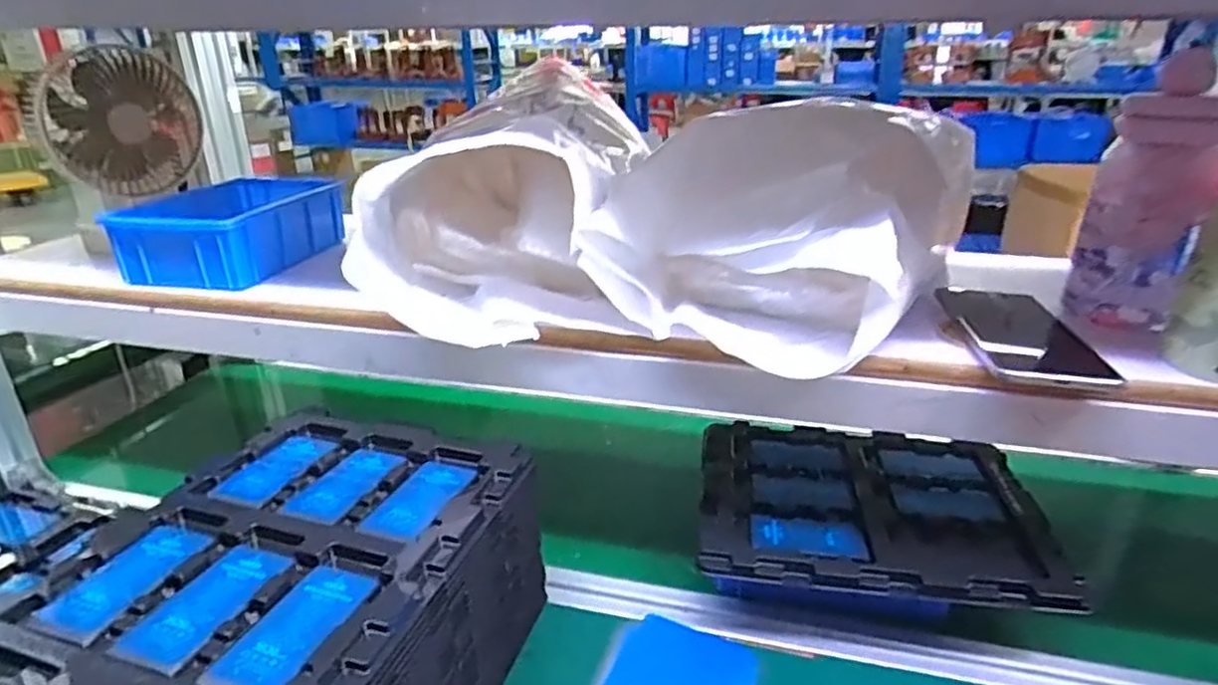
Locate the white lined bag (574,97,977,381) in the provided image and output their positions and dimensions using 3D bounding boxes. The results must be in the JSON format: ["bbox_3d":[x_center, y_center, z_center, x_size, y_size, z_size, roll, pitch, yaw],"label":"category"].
[{"bbox_3d":[0.151,-0.098,0.567,0.201,0.157,0.298,15,27,32],"label":"white lined bag"}]

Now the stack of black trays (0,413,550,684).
[{"bbox_3d":[-0.196,0.189,0.470,0.213,0.154,0.269,7,24,15],"label":"stack of black trays"}]

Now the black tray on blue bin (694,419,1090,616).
[{"bbox_3d":[0.217,0.164,0.612,0.274,0.080,0.212,3,23,7],"label":"black tray on blue bin"}]

